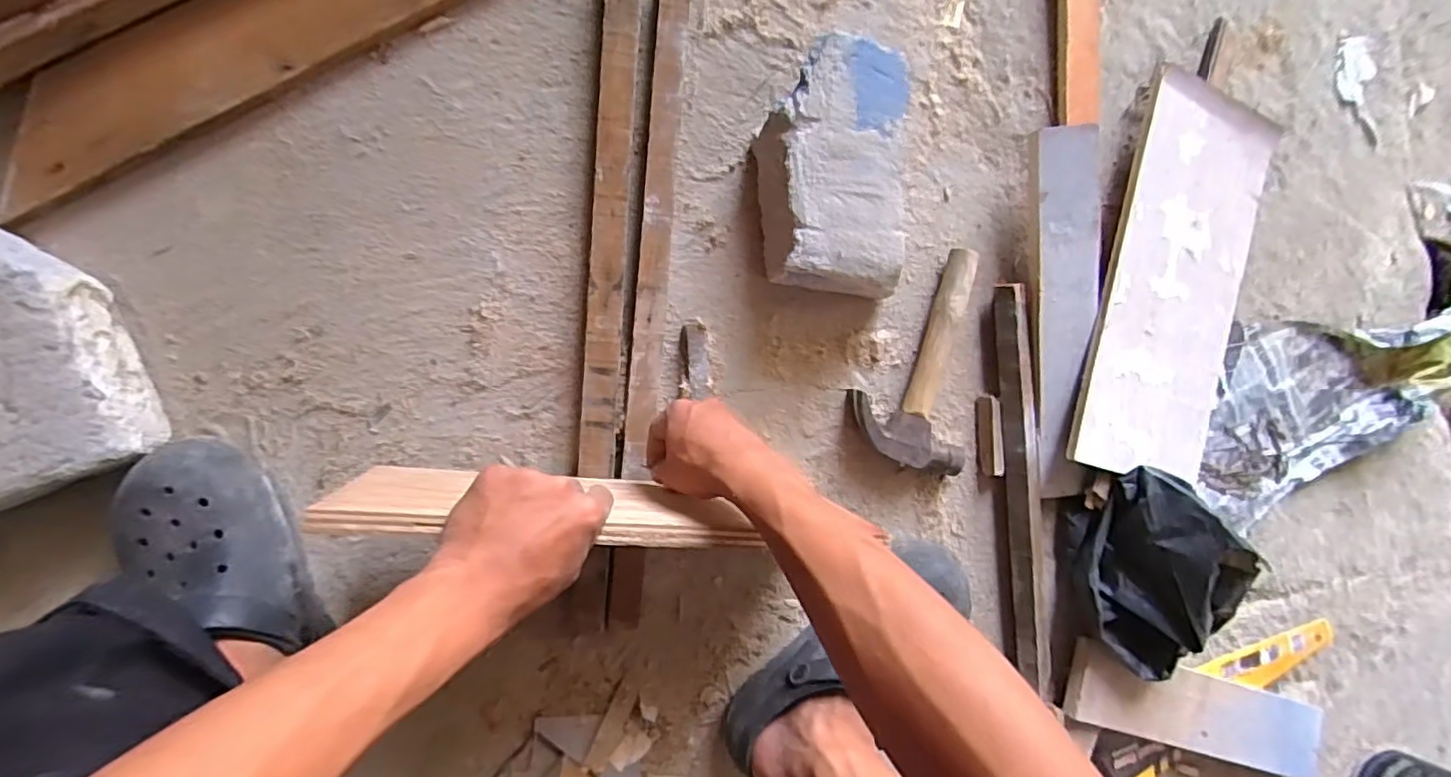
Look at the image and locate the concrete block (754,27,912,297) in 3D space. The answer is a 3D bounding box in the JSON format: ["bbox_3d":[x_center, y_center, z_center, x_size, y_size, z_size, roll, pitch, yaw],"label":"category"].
[{"bbox_3d":[0.092,-0.191,0.562,0.117,0.073,0.206,1,92,-9],"label":"concrete block"}]

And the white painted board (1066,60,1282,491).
[{"bbox_3d":[0.465,-0.105,0.630,0.189,0.013,0.392,16,88,-19],"label":"white painted board"}]

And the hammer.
[{"bbox_3d":[0.182,-0.026,0.602,0.110,0.034,0.220,2,92,-9],"label":"hammer"}]

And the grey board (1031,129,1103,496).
[{"bbox_3d":[0.337,-0.069,0.600,0.069,0.011,0.352,-4,93,-8],"label":"grey board"}]

